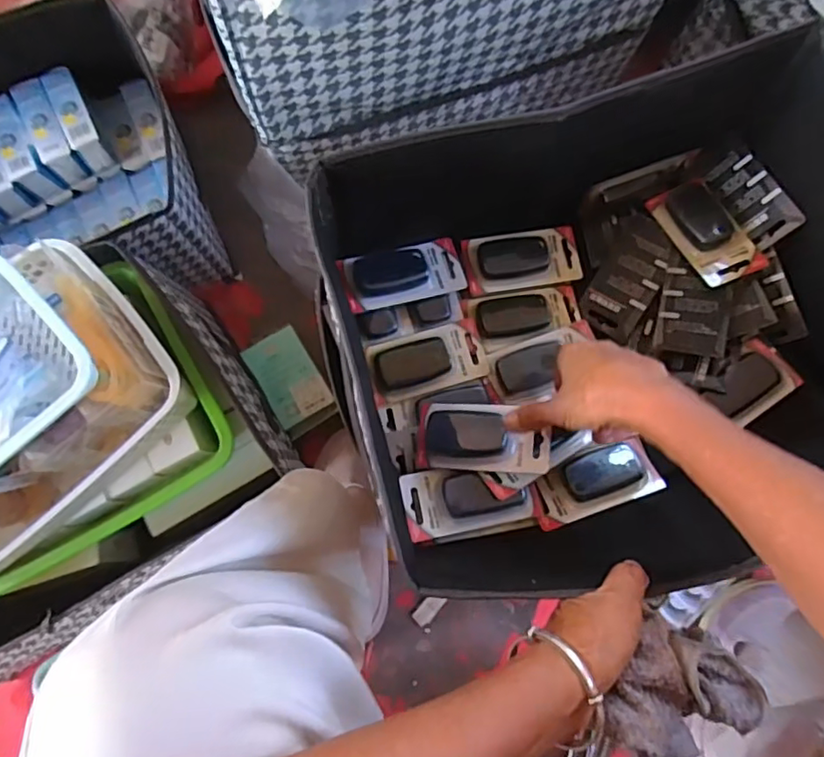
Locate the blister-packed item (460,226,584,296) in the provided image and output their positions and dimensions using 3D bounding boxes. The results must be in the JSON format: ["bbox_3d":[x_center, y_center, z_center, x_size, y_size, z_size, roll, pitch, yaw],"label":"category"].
[{"bbox_3d":[0.106,-0.114,0.550,0.109,0.026,0.055,-10,82,-1],"label":"blister-packed item"}]

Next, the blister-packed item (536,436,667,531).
[{"bbox_3d":[0.151,0.084,0.485,0.103,0.026,0.050,-20,82,-2],"label":"blister-packed item"}]

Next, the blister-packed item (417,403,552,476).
[{"bbox_3d":[0.055,0.049,0.472,0.111,0.018,0.057,7,81,24],"label":"blister-packed item"}]

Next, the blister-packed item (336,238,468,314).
[{"bbox_3d":[-0.007,-0.096,0.530,0.109,0.019,0.051,-14,81,-15],"label":"blister-packed item"}]

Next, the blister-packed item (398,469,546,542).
[{"bbox_3d":[0.051,0.101,0.482,0.113,0.031,0.053,-6,81,0],"label":"blister-packed item"}]

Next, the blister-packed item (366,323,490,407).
[{"bbox_3d":[0.013,-0.015,0.531,0.103,0.014,0.057,-16,82,-2],"label":"blister-packed item"}]

